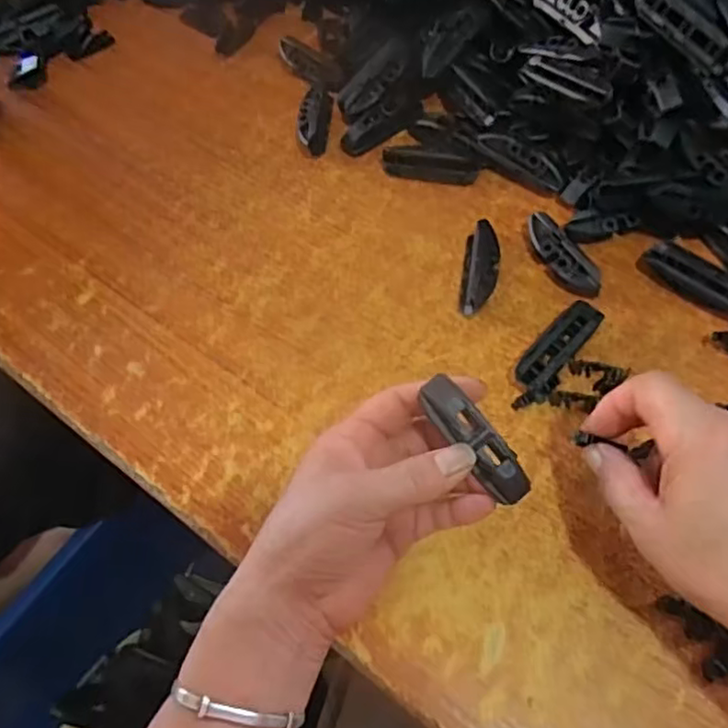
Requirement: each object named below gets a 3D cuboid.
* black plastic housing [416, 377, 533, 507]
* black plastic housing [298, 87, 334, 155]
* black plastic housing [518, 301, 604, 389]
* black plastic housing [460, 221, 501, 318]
[{"bbox_3d":[0.056,0.038,0.322,0.020,0.015,0.072,-38,85,-15],"label":"black plastic housing"},{"bbox_3d":[-0.039,-0.197,0.522,0.022,0.020,0.070,3,63,5],"label":"black plastic housing"},{"bbox_3d":[0.123,-0.012,0.414,0.022,0.017,0.069,41,72,21],"label":"black plastic housing"},{"bbox_3d":[0.080,-0.067,0.442,0.022,0.025,0.068,9,64,8],"label":"black plastic housing"}]

